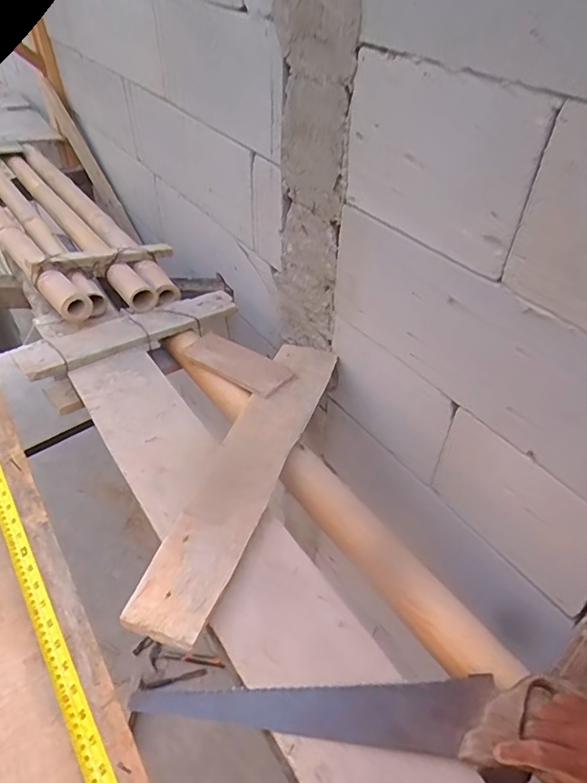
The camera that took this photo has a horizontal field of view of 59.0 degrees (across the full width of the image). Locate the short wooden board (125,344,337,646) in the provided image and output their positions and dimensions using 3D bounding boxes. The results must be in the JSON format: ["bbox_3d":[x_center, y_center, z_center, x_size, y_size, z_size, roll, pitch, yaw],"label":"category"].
[{"bbox_3d":[-0.054,0.087,0.757,0.103,0.018,0.567,14,40,11],"label":"short wooden board"}]

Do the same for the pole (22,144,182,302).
[{"bbox_3d":[-0.556,-0.501,1.366,0.063,0.059,1.074,-25,49,-24],"label":"pole"}]

